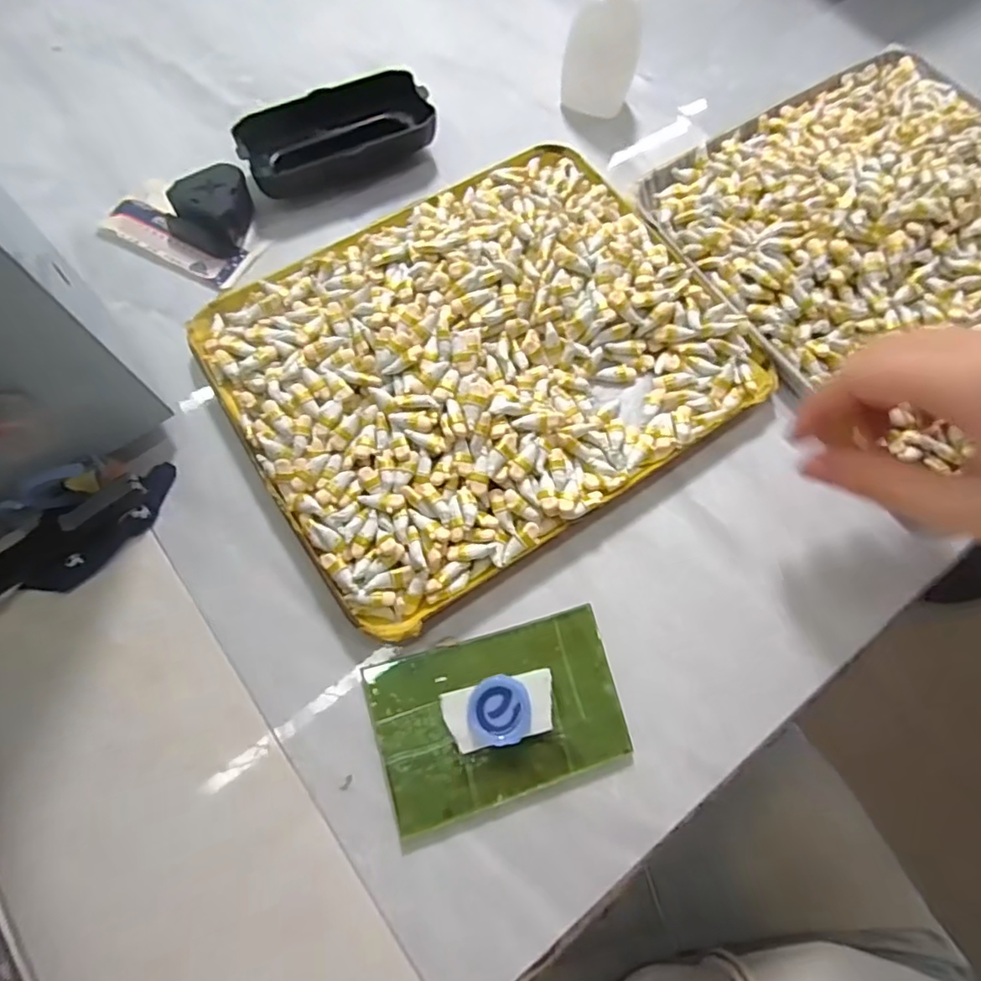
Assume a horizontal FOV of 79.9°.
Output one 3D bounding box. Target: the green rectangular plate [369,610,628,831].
[{"bbox_3d":[0.004,0.094,0.248,0.102,0.005,0.065,-15,73,-5],"label":"green rectangular plate"}]

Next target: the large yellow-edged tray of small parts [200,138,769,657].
[{"bbox_3d":[-0.005,-0.072,0.297,0.241,0.027,0.197,-33,75,-10],"label":"large yellow-edged tray of small parts"}]

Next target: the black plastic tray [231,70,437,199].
[{"bbox_3d":[-0.090,-0.210,0.349,0.109,0.031,0.045,-24,74,-7],"label":"black plastic tray"}]

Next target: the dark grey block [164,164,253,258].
[{"bbox_3d":[-0.155,-0.159,0.327,0.041,0.024,0.045,23,74,7],"label":"dark grey block"}]

